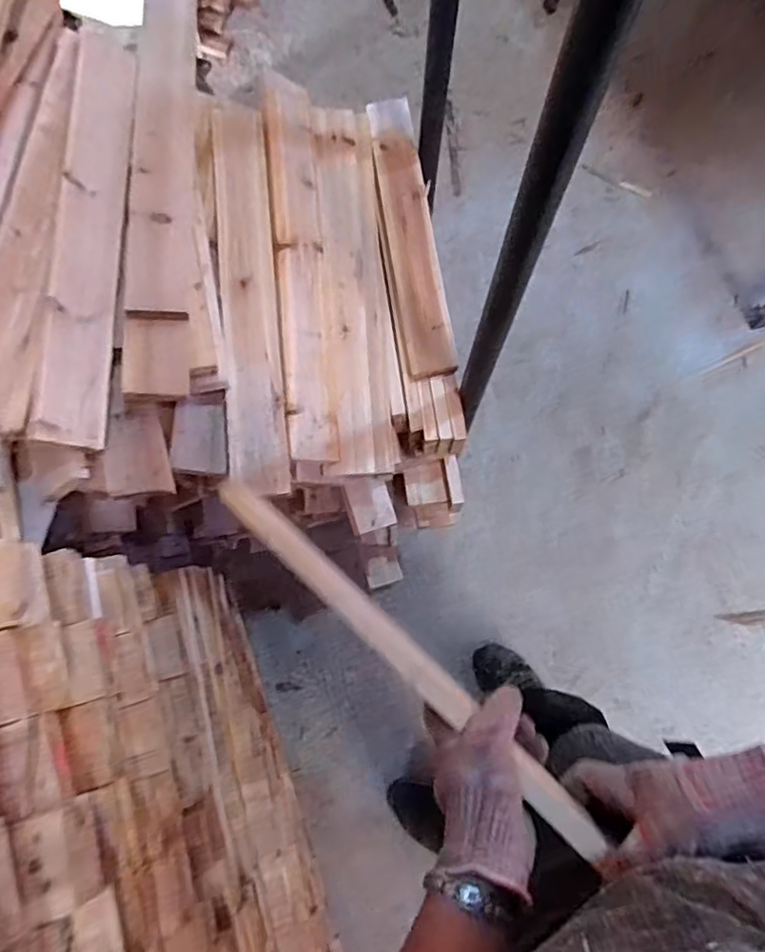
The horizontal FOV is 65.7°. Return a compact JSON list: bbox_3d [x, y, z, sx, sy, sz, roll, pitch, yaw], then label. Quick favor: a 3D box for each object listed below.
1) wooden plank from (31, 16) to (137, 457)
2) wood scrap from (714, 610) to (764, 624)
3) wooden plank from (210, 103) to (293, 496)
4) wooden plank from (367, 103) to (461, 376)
[{"bbox_3d":[-0.299,-0.273,0.615,0.059,0.033,0.504,-3,73,-2],"label":"wooden plank"},{"bbox_3d":[0.774,0.301,1.260,0.116,0.011,0.028,-5,73,12],"label":"wood scrap"},{"bbox_3d":[-0.154,-0.219,0.685,0.064,0.018,0.484,-4,77,-14],"label":"wooden plank"},{"bbox_3d":[0.038,-0.342,0.820,0.067,0.027,0.438,-9,74,-3],"label":"wooden plank"}]

